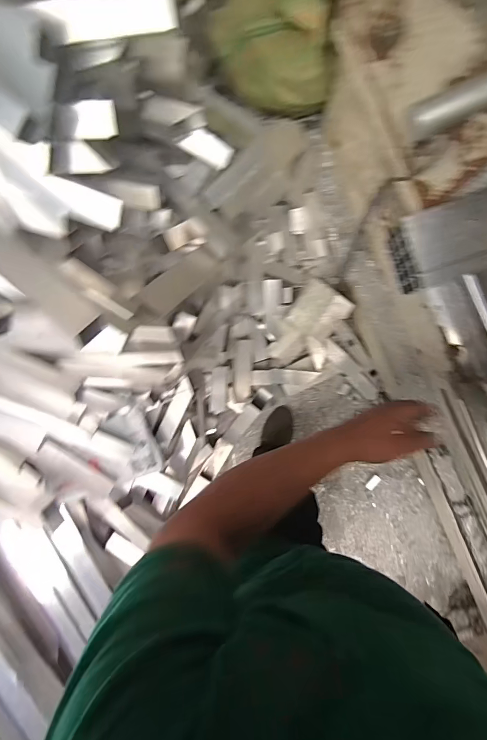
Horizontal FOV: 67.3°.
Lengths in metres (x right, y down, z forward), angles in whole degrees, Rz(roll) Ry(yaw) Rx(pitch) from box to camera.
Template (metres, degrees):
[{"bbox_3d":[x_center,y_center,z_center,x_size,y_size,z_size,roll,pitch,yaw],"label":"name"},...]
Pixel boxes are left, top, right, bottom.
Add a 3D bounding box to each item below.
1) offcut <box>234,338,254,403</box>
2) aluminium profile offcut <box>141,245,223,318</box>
[{"bbox_3d":[0.000,0.002,1.214,0.060,0.022,0.205,2,103,-2],"label":"offcut"},{"bbox_3d":[-0.170,-0.242,0.996,0.228,0.028,0.086,-40,119,-11],"label":"aluminium profile offcut"}]

